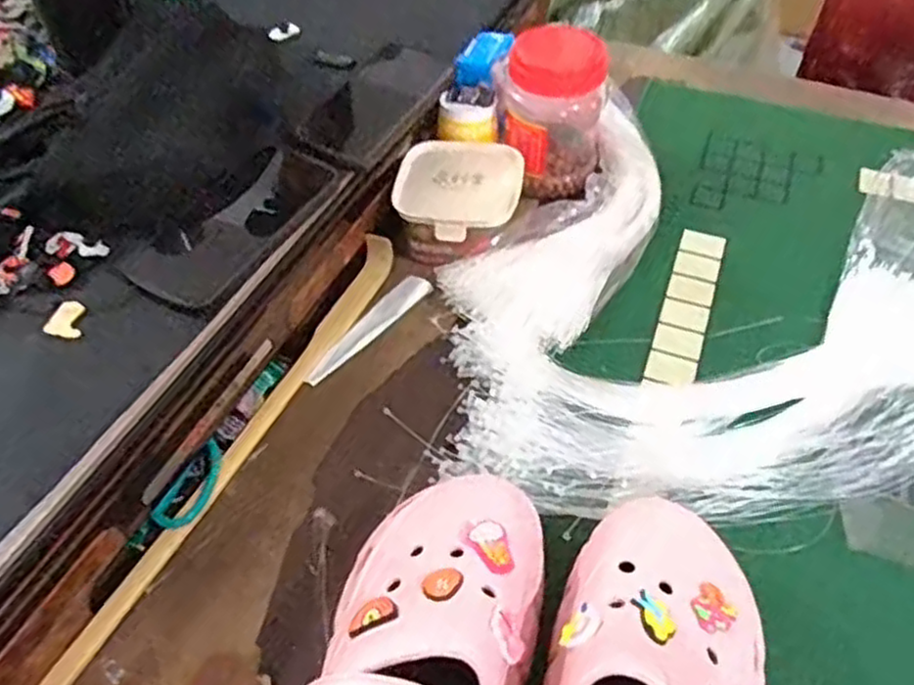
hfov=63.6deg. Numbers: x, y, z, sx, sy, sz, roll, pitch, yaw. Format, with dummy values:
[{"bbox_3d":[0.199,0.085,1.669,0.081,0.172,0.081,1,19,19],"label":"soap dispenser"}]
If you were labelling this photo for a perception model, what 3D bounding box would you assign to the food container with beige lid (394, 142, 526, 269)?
[{"bbox_3d":[0.001,-0.128,0.666,0.108,0.049,0.114,9,52,7],"label":"food container with beige lid"}]

